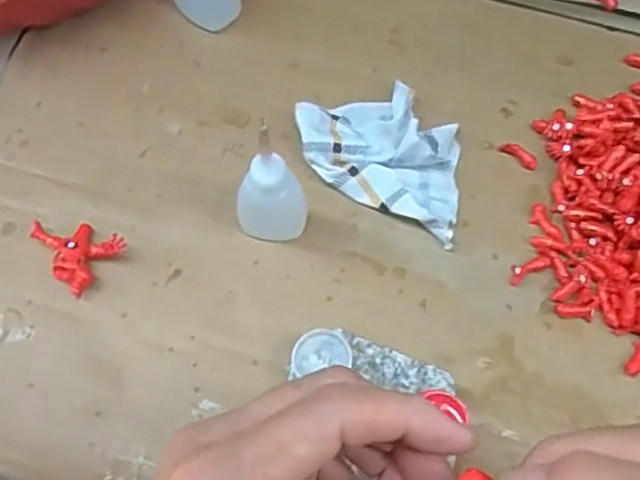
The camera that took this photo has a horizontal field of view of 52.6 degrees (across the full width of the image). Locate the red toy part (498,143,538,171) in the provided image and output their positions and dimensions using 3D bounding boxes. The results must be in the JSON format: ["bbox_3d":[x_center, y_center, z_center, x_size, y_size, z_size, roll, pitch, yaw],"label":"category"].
[{"bbox_3d":[0.111,-0.047,0.363,0.022,0.008,0.007,38,72,14],"label":"red toy part"}]

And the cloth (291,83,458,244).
[{"bbox_3d":[0.039,-0.050,0.356,0.100,0.022,0.068,28,70,11],"label":"cloth"}]

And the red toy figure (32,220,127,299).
[{"bbox_3d":[-0.126,0.002,0.332,0.045,0.015,0.035,41,72,15],"label":"red toy figure"}]

